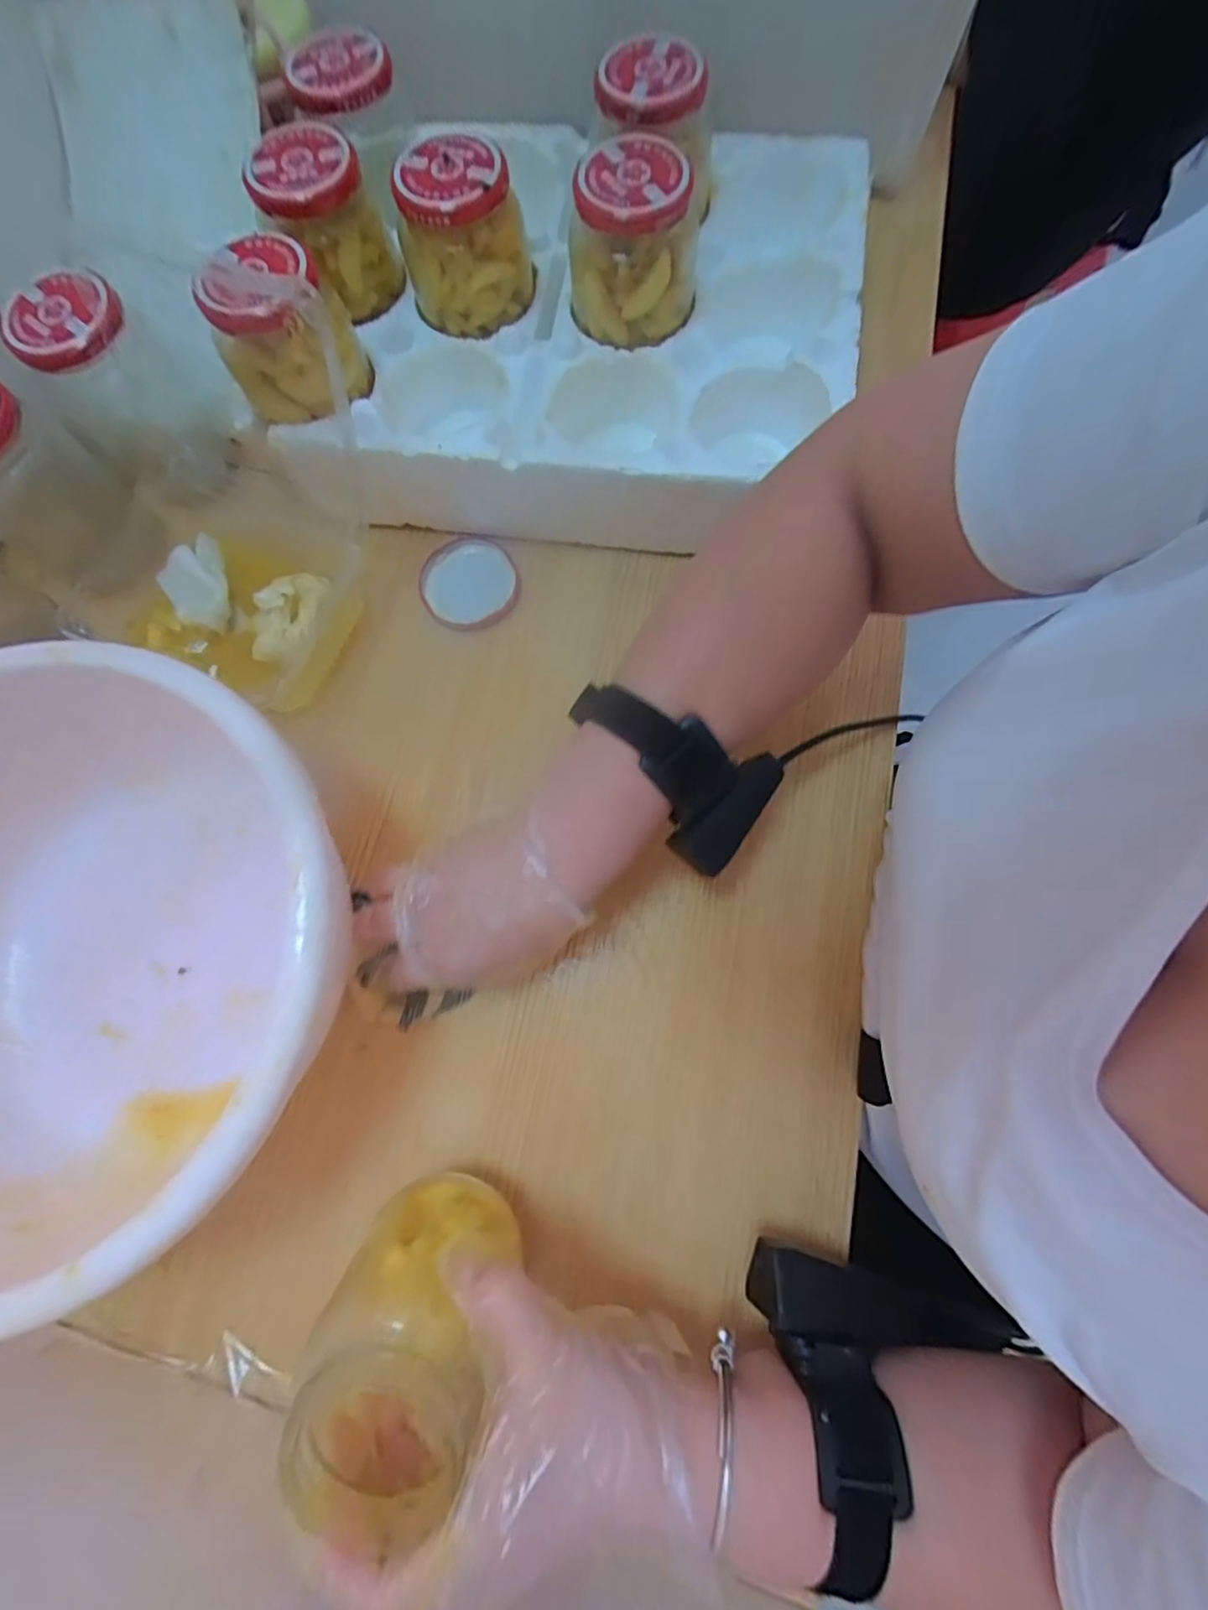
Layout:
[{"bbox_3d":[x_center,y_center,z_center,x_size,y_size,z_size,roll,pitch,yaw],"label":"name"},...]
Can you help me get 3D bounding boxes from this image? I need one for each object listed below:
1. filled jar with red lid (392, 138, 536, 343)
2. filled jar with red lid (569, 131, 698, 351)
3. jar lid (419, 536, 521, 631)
[{"bbox_3d":[-0.090,-0.373,0.395,0.083,0.072,0.067,-10,72,-3],"label":"filled jar with red lid"},{"bbox_3d":[0.018,-0.358,0.386,0.078,0.072,0.075,0,71,1],"label":"filled jar with red lid"},{"bbox_3d":[-0.099,-0.165,0.439,0.070,0.006,0.073,0,71,1],"label":"jar lid"}]

